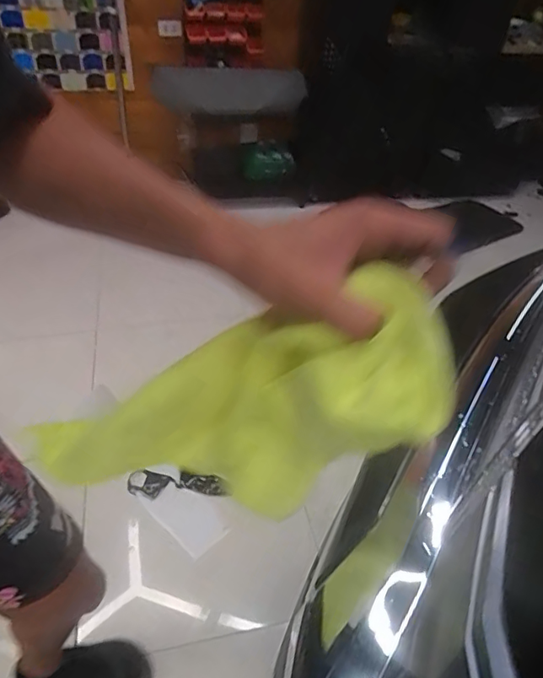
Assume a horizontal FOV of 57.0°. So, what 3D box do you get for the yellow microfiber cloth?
[{"bbox_3d":[-0.016,0.064,0.359,0.298,0.131,0.071,-20,30,29],"label":"yellow microfiber cloth"}]

